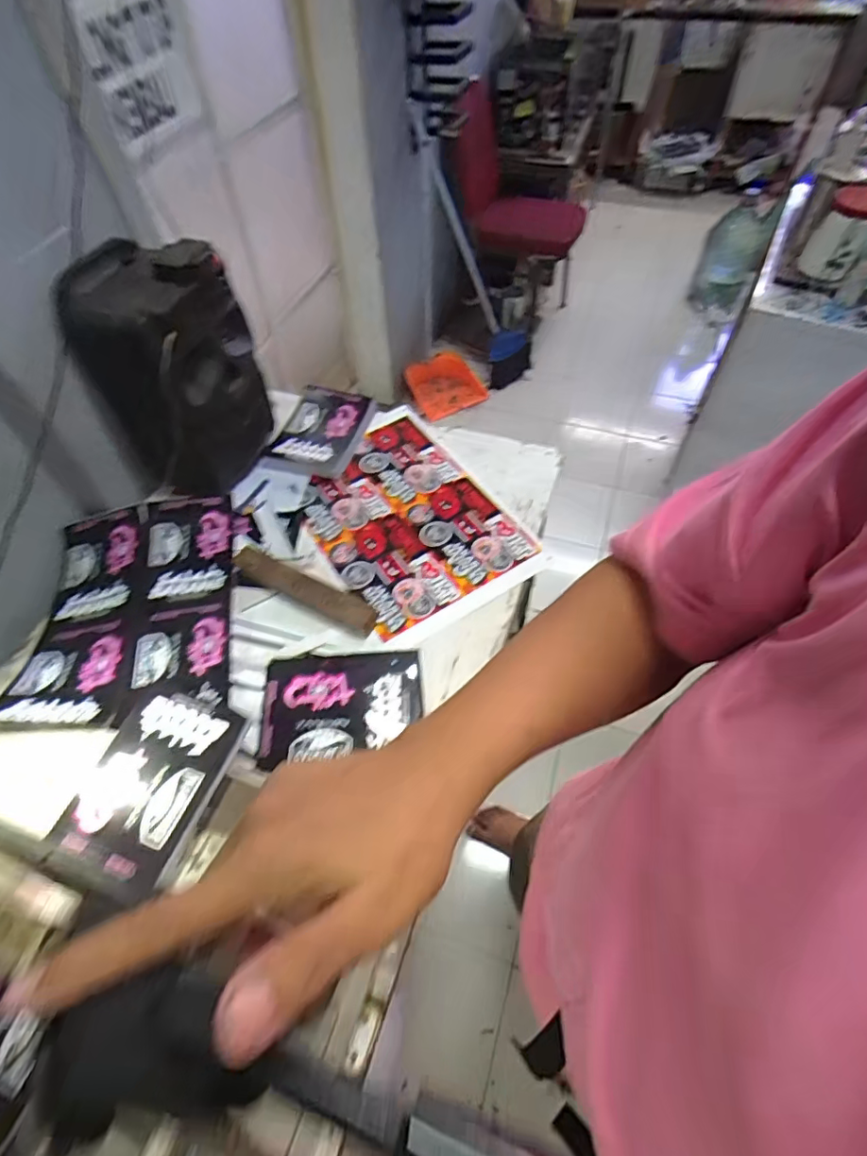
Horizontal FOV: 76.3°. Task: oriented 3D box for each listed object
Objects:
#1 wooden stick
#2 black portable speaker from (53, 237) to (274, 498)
[{"bbox_3d":[-0.202,0.016,0.872,0.253,0.013,0.049,27,63,12],"label":"wooden stick"},{"bbox_3d":[-0.415,-0.332,0.896,0.228,0.318,0.217,-3,54,-1],"label":"black portable speaker"}]

